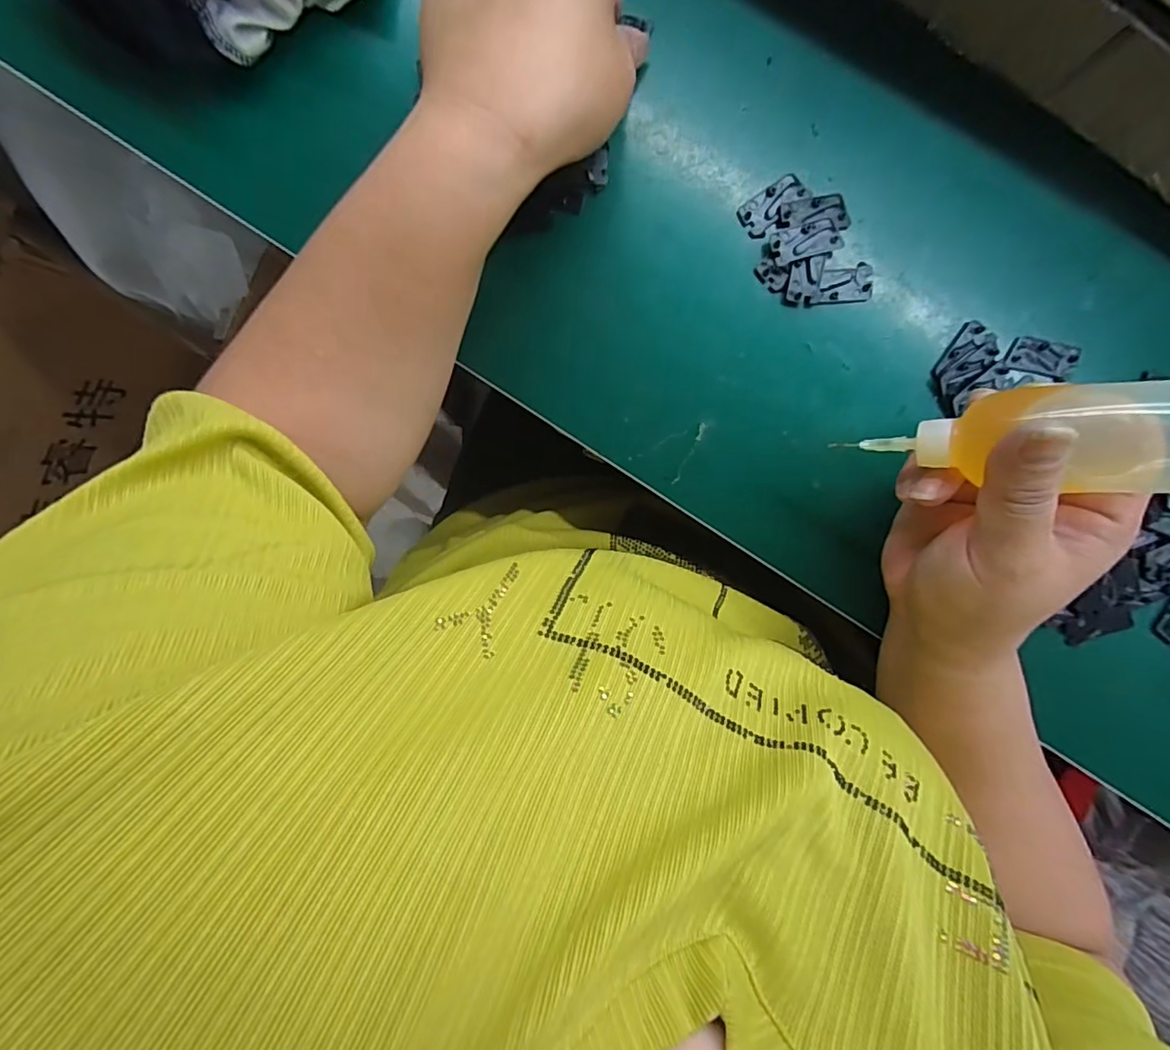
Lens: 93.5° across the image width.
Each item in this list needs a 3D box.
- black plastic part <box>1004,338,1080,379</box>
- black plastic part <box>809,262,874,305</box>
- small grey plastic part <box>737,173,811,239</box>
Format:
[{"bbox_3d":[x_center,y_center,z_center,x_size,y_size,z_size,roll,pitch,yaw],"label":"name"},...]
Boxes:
[{"bbox_3d":[0.237,-0.087,0.286,0.032,0.006,0.017,16,98,0],"label":"black plastic part"},{"bbox_3d":[0.134,-0.125,0.286,0.031,0.004,0.018,-4,97,3],"label":"black plastic part"},{"bbox_3d":[0.097,-0.164,0.282,0.034,0.004,0.018,-35,95,6],"label":"small grey plastic part"}]

